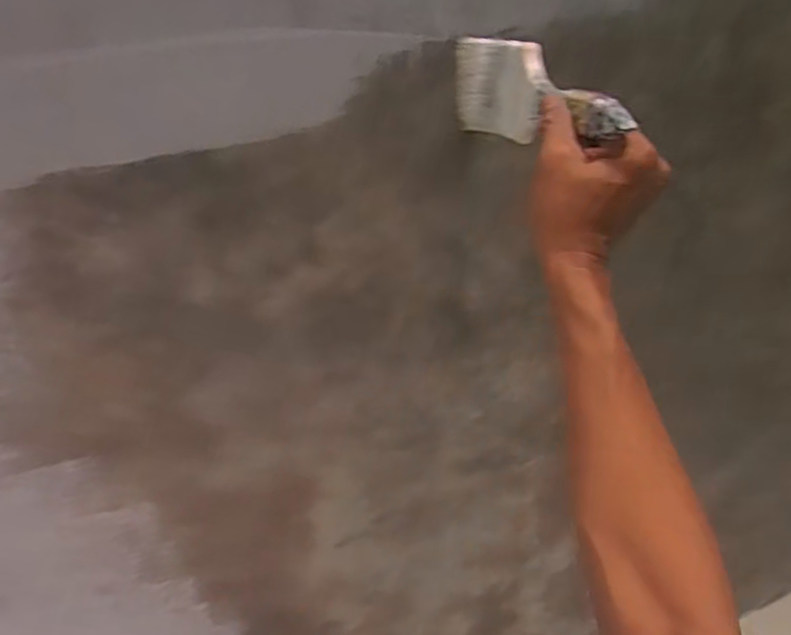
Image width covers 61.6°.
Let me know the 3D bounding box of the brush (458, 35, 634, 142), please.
[{"bbox_3d":[0.103,-0.159,0.486,0.035,0.076,0.193,-17,29,-14],"label":"brush"}]

